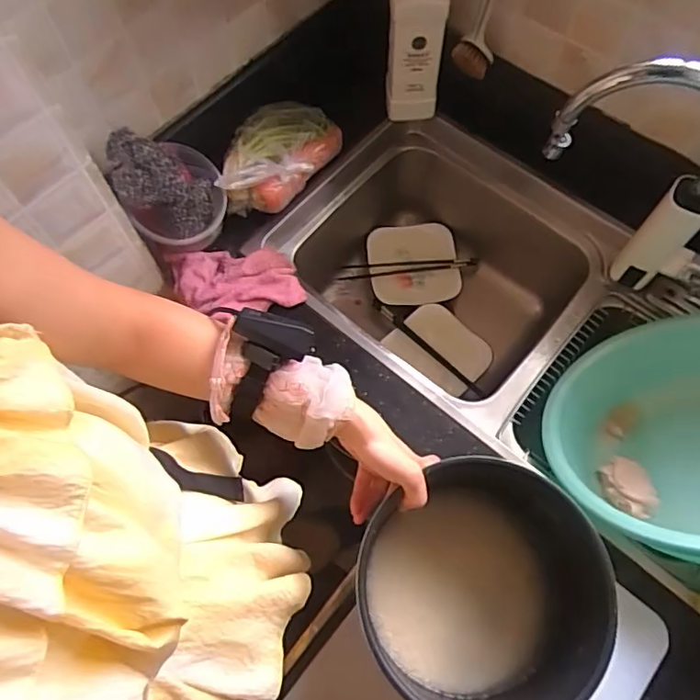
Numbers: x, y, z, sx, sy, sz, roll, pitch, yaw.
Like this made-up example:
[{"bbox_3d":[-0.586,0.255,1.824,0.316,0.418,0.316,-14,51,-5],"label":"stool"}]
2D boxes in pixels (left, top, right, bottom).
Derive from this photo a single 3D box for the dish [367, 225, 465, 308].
[{"bbox_3d":[0.123,-0.165,1.079,0.167,0.022,0.167,-5,67,-2],"label":"dish"}]

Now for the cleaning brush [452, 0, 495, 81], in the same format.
[{"bbox_3d":[0.190,-0.494,0.761,0.054,0.226,0.075,15,68,6],"label":"cleaning brush"}]

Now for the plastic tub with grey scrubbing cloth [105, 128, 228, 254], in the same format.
[{"bbox_3d":[-0.244,-0.217,0.759,0.131,0.144,0.108,-30,70,-12],"label":"plastic tub with grey scrubbing cloth"}]

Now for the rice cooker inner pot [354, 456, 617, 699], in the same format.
[{"bbox_3d":[0.129,0.240,0.570,0.218,0.132,0.225,0,67,0],"label":"rice cooker inner pot"}]

